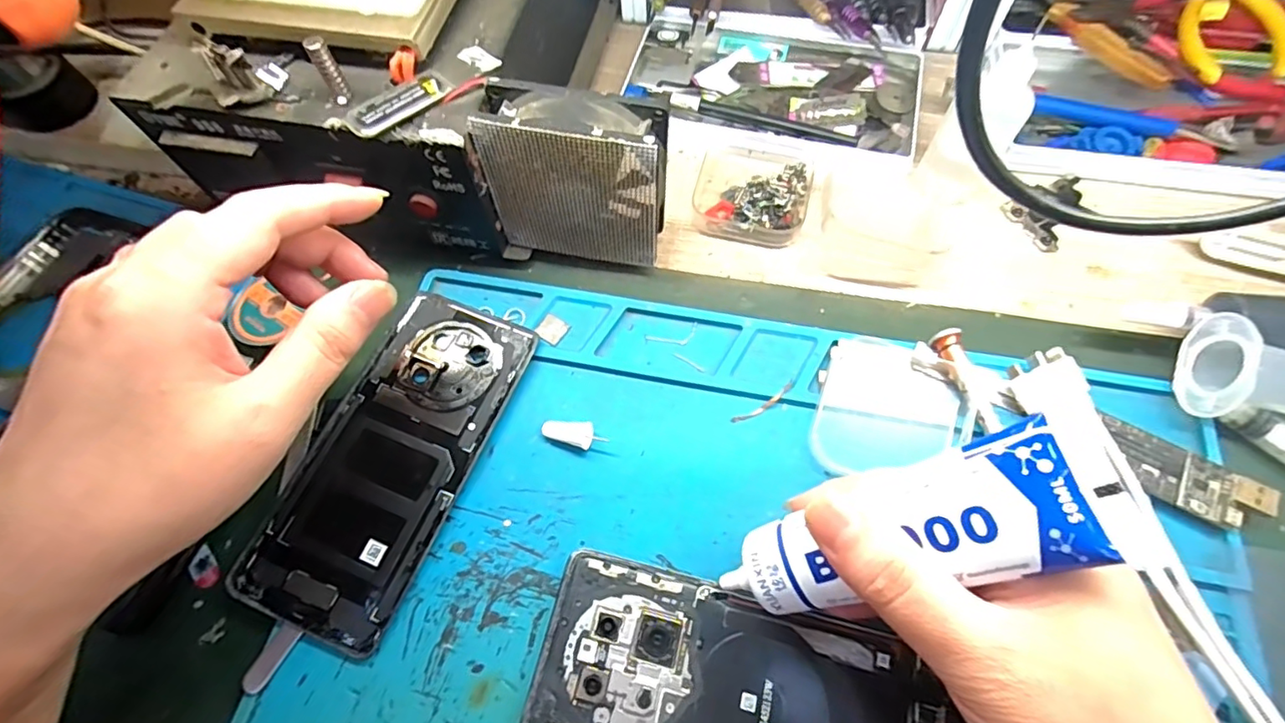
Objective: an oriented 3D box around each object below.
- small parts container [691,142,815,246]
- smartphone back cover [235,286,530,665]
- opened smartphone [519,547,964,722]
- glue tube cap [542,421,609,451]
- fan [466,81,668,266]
[{"bbox_3d":[0.062,-0.099,0.316,0.062,0.014,0.063,14,67,9],"label":"small parts container"},{"bbox_3d":[-0.112,0.041,0.259,0.070,0.010,0.155,19,68,12],"label":"smartphone back cover"},{"bbox_3d":[0.038,0.126,0.211,0.154,0.008,0.072,13,67,9],"label":"opened smartphone"},{"bbox_3d":[-0.031,0.033,0.260,0.029,0.008,0.012,8,66,7],"label":"glue tube cap"},{"bbox_3d":[-0.031,-0.083,0.271,0.084,0.087,0.031,4,65,5],"label":"fan"}]

